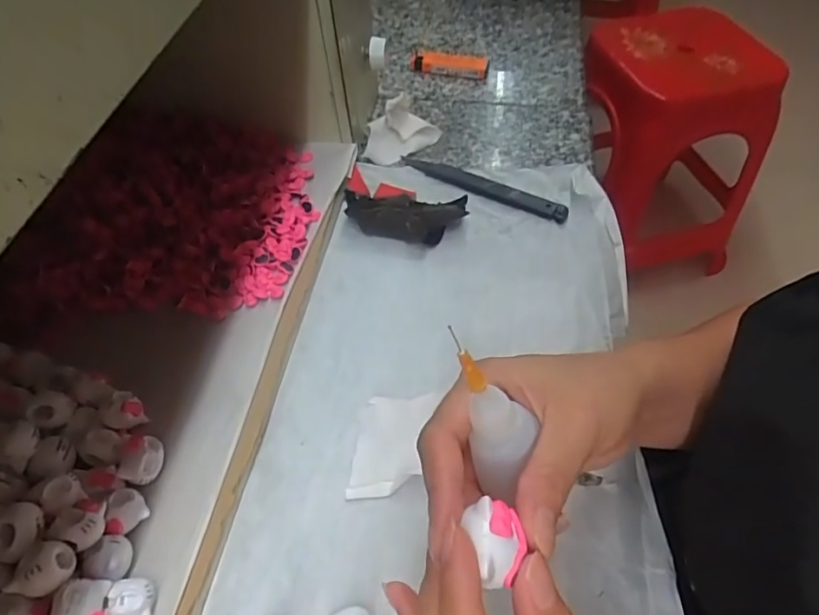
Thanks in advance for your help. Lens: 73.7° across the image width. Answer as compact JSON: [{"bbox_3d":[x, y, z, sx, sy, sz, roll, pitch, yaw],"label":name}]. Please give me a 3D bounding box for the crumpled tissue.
[{"bbox_3d":[-0.006,-0.153,0.470,0.056,0.034,0.059,8,55,8],"label":"crumpled tissue"}]

